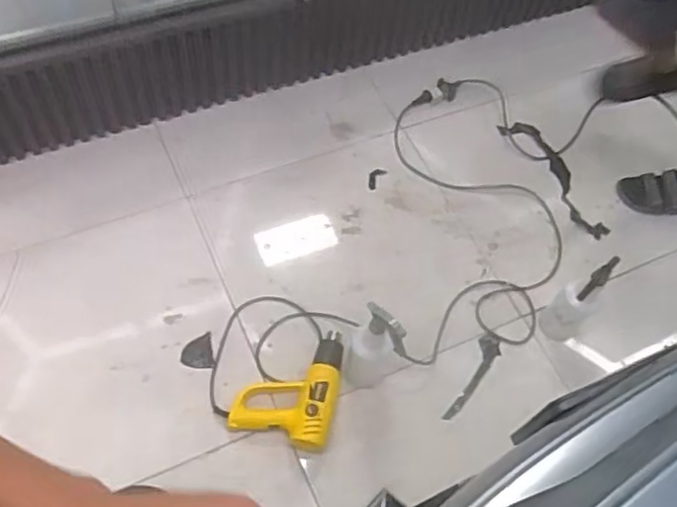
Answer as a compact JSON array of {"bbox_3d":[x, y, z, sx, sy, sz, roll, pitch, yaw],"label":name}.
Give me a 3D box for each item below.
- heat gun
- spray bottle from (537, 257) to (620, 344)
[{"bbox_3d":[-0.101,0.265,1.401,0.206,0.070,0.251,12,60,2],"label":"heat gun"},{"bbox_3d":[0.511,0.091,1.434,0.086,0.267,0.095,37,65,17],"label":"spray bottle"}]

